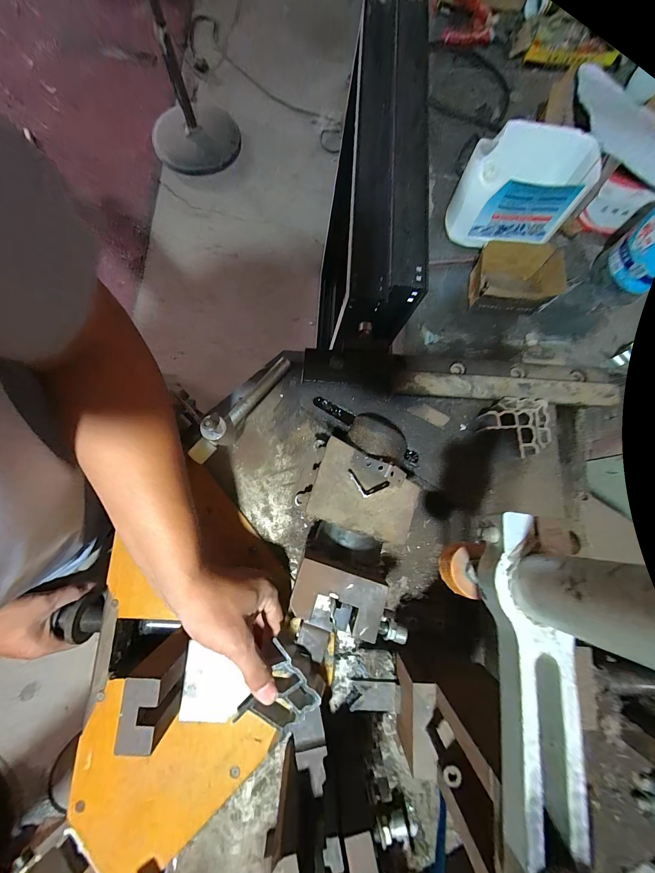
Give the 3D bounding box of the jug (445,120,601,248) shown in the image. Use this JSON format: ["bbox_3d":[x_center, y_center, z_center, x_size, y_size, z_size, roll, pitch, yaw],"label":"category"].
[{"bbox_3d":[0.345,-0.440,0.569,0.217,0.145,0.125,1,79,-1],"label":"jug"}]

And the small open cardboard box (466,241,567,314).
[{"bbox_3d":[0.359,-0.295,0.590,0.158,0.056,0.119,6,79,0],"label":"small open cardboard box"}]

